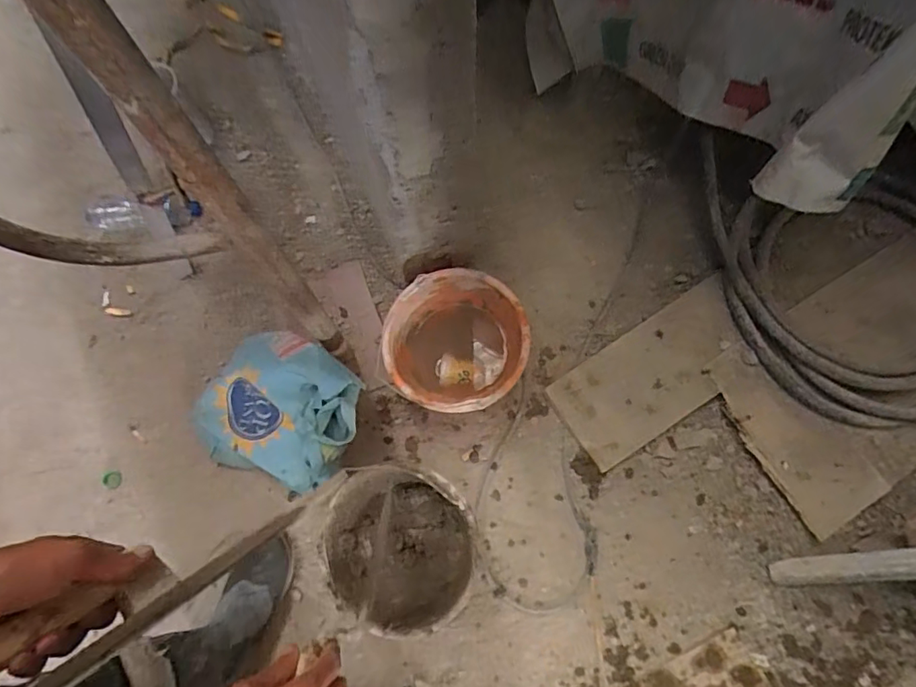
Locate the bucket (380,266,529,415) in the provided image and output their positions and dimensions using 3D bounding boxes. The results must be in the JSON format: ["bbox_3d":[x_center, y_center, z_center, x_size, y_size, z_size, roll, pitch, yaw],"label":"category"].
[{"bbox_3d":[-0.001,0.014,0.974,0.232,0.197,0.241,0,75,1],"label":"bucket"}]

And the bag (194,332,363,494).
[{"bbox_3d":[-0.318,0.113,0.928,0.310,0.178,0.248,14,74,6],"label":"bag"}]

